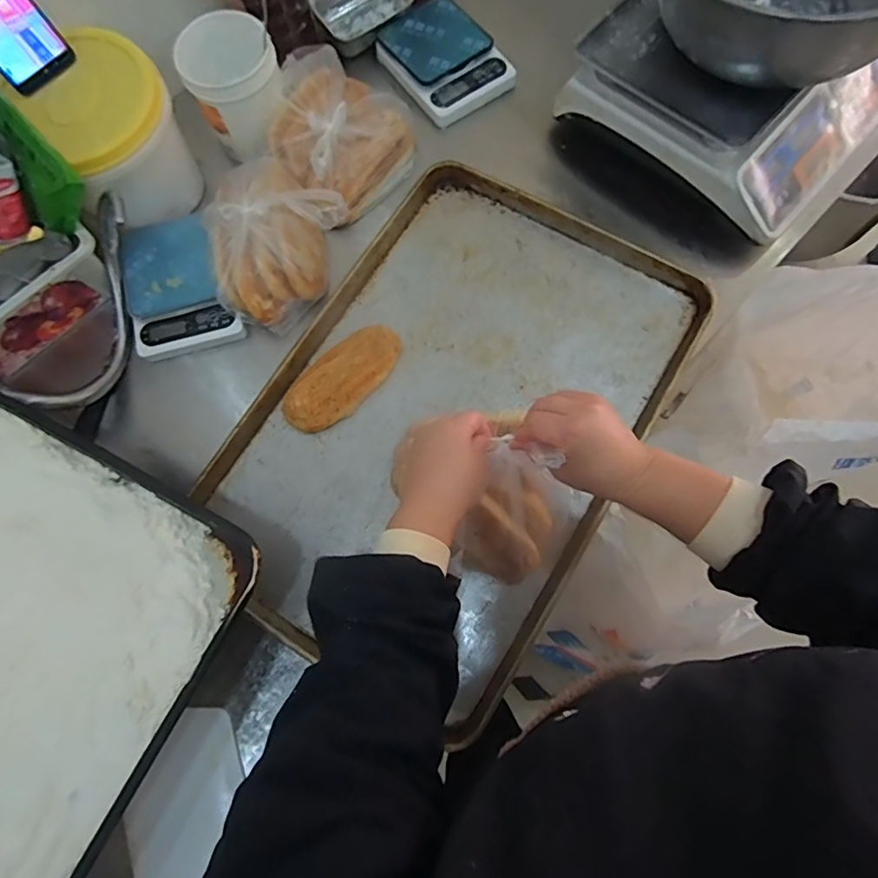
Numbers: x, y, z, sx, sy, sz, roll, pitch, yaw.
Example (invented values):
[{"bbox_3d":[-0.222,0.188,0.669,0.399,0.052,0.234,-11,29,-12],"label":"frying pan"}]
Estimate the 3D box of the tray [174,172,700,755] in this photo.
[{"bbox_3d":[0.020,-0.034,0.638,0.410,0.040,0.612,30,78,8],"label":"tray"}]

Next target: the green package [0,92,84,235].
[{"bbox_3d":[-0.429,-0.302,0.530,0.055,0.080,0.176,-38,120,-15],"label":"green package"}]

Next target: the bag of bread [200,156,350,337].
[{"bbox_3d":[-0.211,-0.239,0.656,0.153,0.094,0.178,32,78,10],"label":"bag of bread"}]

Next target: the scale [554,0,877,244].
[{"bbox_3d":[0.378,-0.448,0.676,0.343,0.121,0.309,37,80,10],"label":"scale"}]

